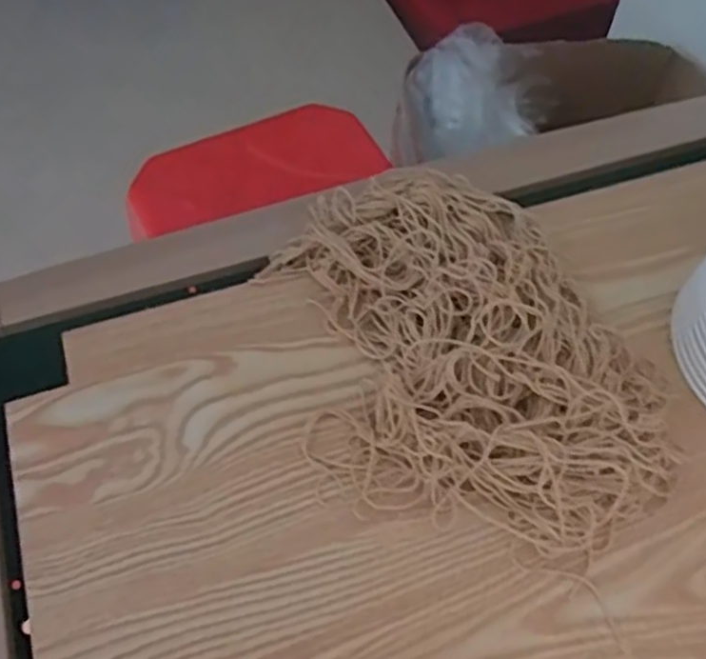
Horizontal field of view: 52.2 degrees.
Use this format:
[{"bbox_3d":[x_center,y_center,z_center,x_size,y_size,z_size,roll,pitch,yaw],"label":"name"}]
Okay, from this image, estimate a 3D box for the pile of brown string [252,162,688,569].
[{"bbox_3d":[0.063,0.012,0.460,0.206,0.055,0.287,-30,64,-17],"label":"pile of brown string"}]

